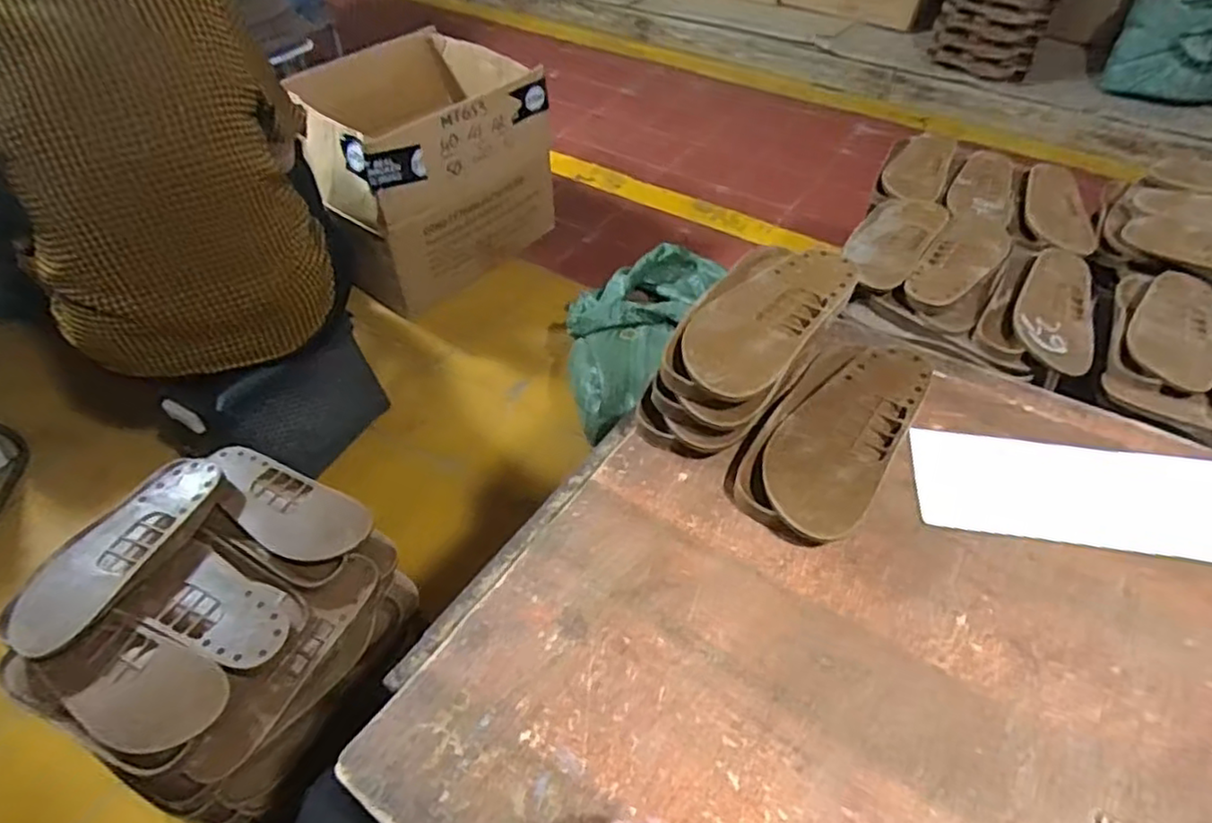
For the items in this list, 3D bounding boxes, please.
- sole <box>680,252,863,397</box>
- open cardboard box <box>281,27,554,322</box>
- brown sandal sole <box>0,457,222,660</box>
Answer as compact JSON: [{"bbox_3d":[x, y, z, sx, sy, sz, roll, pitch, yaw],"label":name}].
[{"bbox_3d":[0.147,-0.089,0.592,0.087,0.015,0.224,31,55,24],"label":"sole"},{"bbox_3d":[-0.453,-0.570,1.611,0.424,0.438,0.530,37,58,27],"label":"open cardboard box"},{"bbox_3d":[-0.510,0.145,0.703,0.097,0.032,0.237,18,51,14],"label":"brown sandal sole"}]

